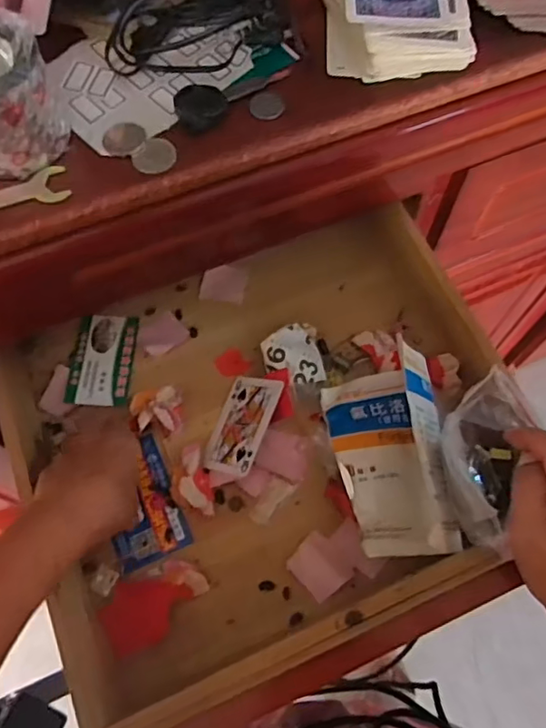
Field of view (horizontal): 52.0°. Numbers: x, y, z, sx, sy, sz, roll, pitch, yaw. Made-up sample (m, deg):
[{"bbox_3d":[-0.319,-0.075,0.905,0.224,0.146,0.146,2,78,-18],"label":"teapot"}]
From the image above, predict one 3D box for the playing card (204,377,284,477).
[{"bbox_3d":[-0.026,0.051,0.470,0.054,0.005,0.085,7,66,40],"label":"playing card"}]

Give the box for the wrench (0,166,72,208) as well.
[{"bbox_3d":[-0.144,-0.090,0.300,0.066,0.004,0.023,-16,67,-7],"label":"wrench"}]

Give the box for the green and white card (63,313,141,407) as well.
[{"bbox_3d":[-0.154,-0.005,0.508,0.053,0.005,0.087,1,66,1],"label":"green and white card"}]

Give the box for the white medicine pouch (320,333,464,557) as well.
[{"bbox_3d":[0.084,0.059,0.406,0.075,0.070,0.152,-2,66,-1],"label":"white medicine pouch"}]

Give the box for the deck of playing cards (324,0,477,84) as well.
[{"bbox_3d":[0.075,-0.215,0.332,0.084,0.042,0.107,7,66,3],"label":"deck of playing cards"}]

